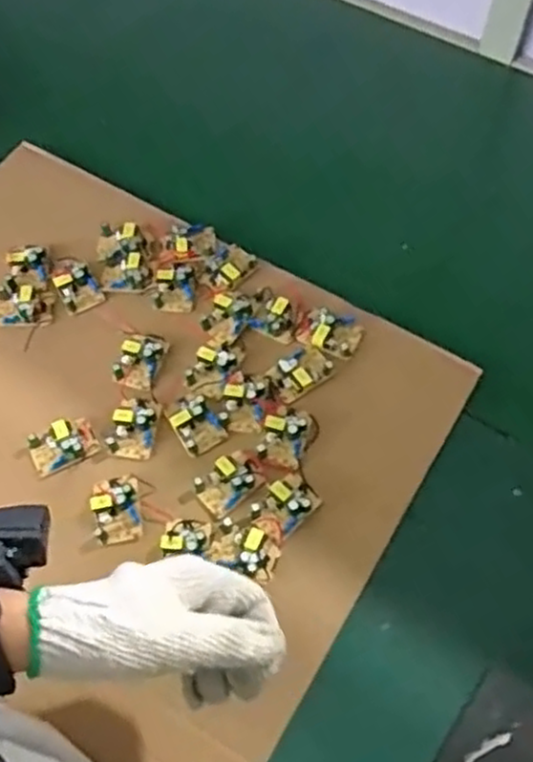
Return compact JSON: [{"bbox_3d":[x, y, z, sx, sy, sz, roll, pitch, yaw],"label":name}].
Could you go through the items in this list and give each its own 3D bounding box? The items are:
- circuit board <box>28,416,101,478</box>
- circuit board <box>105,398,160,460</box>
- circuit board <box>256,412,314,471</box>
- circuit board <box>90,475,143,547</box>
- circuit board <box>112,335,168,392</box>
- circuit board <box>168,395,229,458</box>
[{"bbox_3d":[-0.165,0.051,0.591,0.051,0.012,0.037,-24,65,-10],"label":"circuit board"},{"bbox_3d":[-0.108,0.037,0.598,0.036,0.011,0.052,9,64,6],"label":"circuit board"},{"bbox_3d":[0.015,0.046,0.590,0.035,0.015,0.048,15,64,9],"label":"circuit board"},{"bbox_3d":[-0.116,0.098,0.565,0.036,0.014,0.051,-8,63,-3],"label":"circuit board"},{"bbox_3d":[-0.109,-0.017,0.621,0.034,0.011,0.048,19,65,11],"label":"circuit board"},{"bbox_3d":[-0.057,0.036,0.595,0.034,0.010,0.045,-31,66,-13],"label":"circuit board"}]

